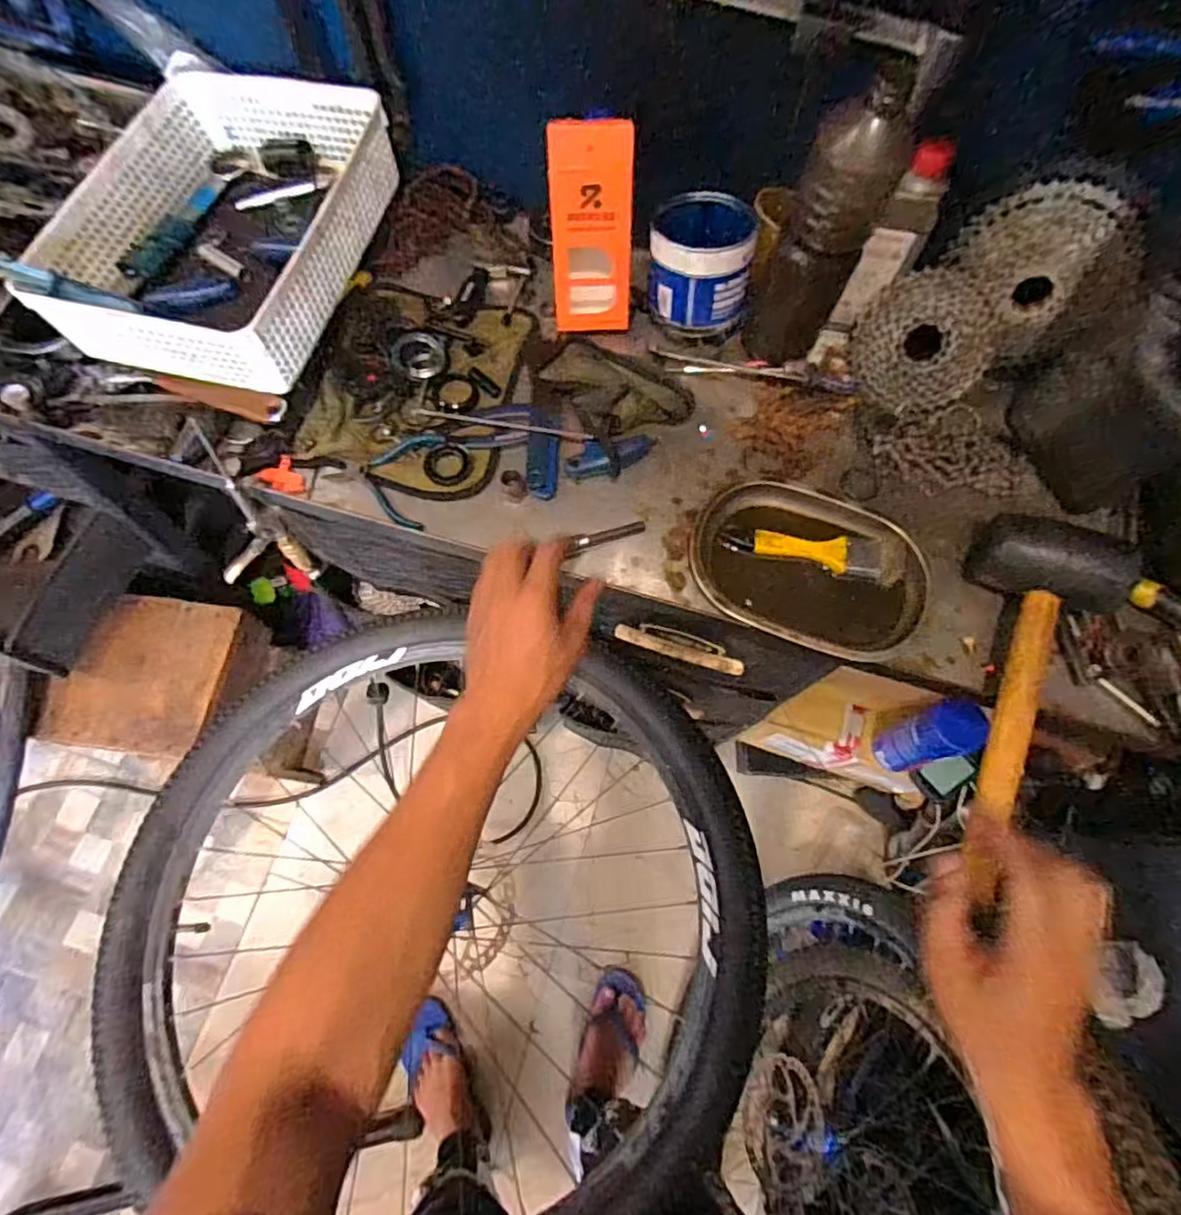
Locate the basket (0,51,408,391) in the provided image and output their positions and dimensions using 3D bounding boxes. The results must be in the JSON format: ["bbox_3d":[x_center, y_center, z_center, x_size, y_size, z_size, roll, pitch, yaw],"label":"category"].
[{"bbox_3d":[-0.361,-0.387,0.639,0.250,0.094,0.335,13,71,4],"label":"basket"}]

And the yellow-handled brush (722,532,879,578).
[{"bbox_3d":[0.199,-0.054,0.599,0.145,0.016,0.034,8,71,2],"label":"yellow-handled brush"}]

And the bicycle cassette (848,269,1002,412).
[{"bbox_3d":[0.329,-0.263,0.630,0.126,0.034,0.124,-5,106,28],"label":"bicycle cassette"}]

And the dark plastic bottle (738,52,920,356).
[{"bbox_3d":[0.198,-0.318,0.552,0.075,0.236,0.065,23,72,7],"label":"dark plastic bottle"}]

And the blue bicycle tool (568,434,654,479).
[{"bbox_3d":[0.023,-0.152,0.630,0.096,0.012,0.035,-17,72,-6],"label":"blue bicycle tool"}]

